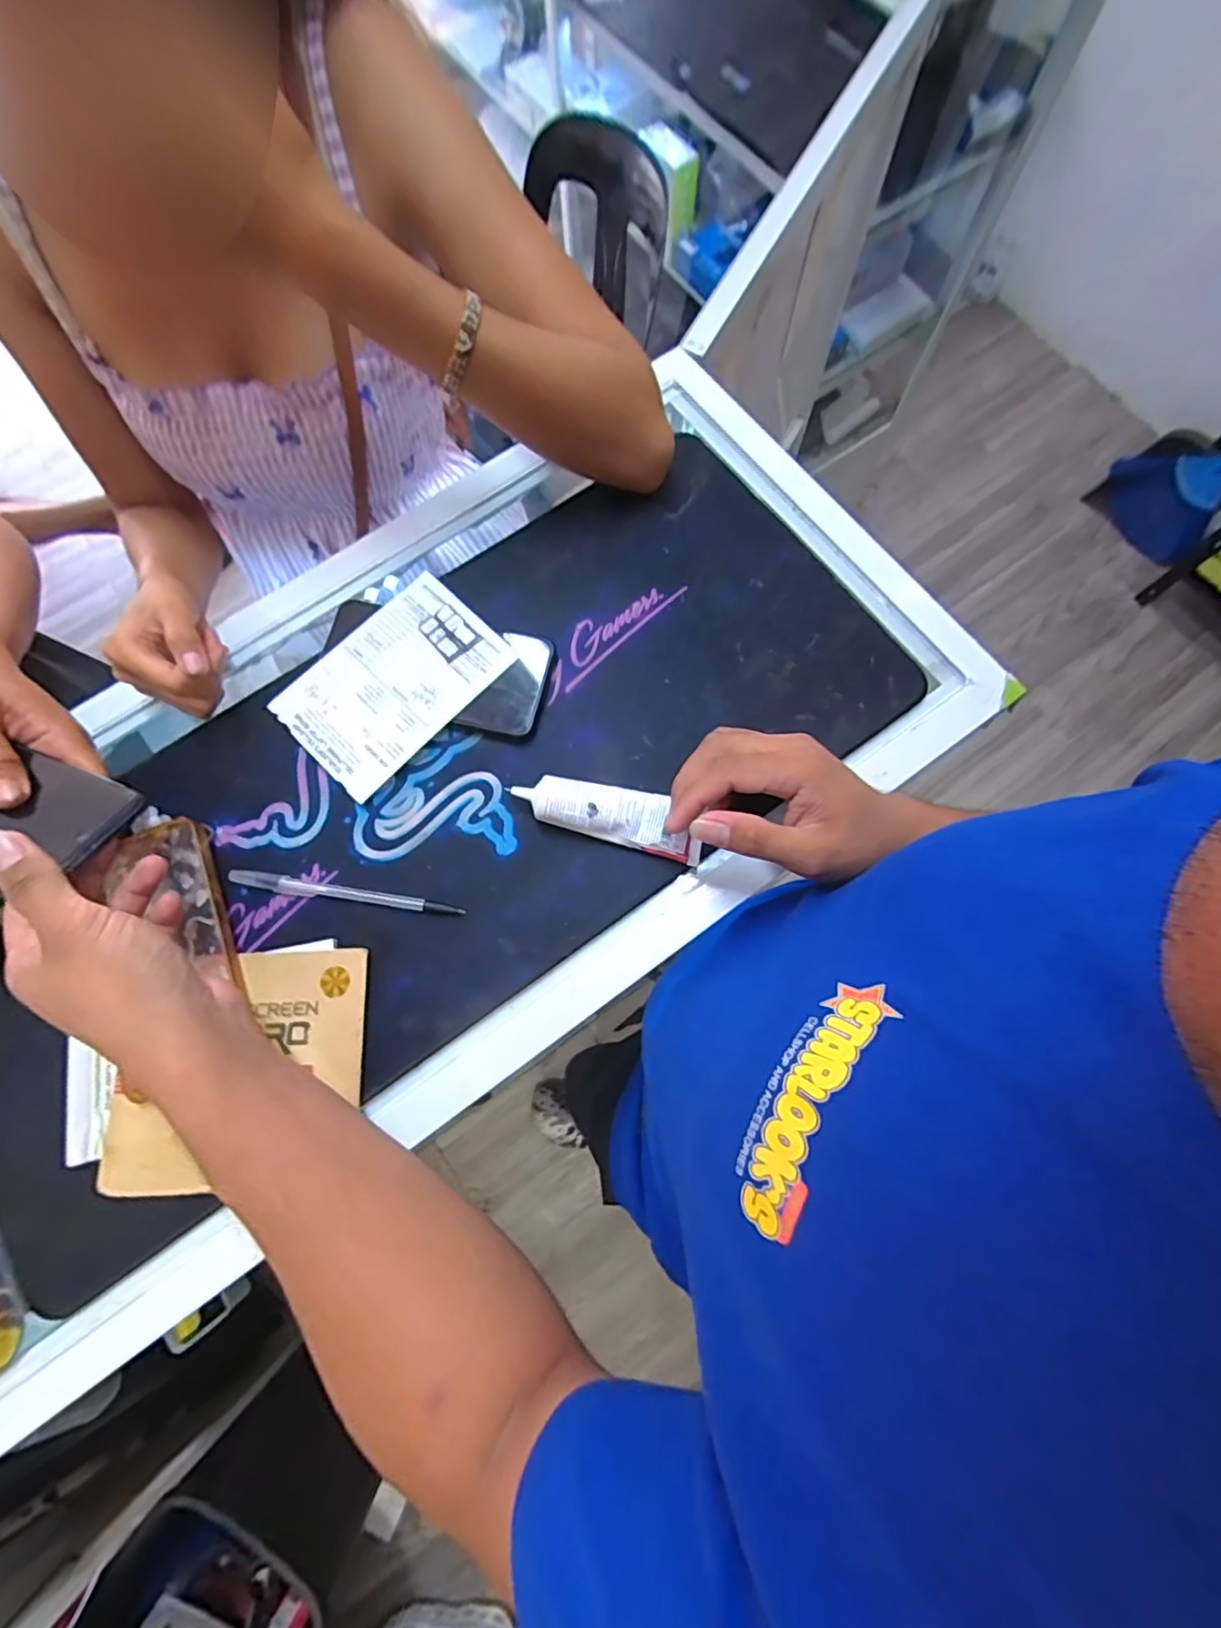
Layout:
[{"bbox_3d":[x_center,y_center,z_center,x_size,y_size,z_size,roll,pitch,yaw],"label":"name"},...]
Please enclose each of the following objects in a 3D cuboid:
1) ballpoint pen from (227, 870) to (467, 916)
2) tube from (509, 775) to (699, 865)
[{"bbox_3d":[-0.178,0.054,0.398,0.161,0.005,0.012,9,76,4],"label":"ballpoint pen"},{"bbox_3d":[0.000,-0.002,0.392,0.126,0.014,0.038,19,77,1],"label":"tube"}]

